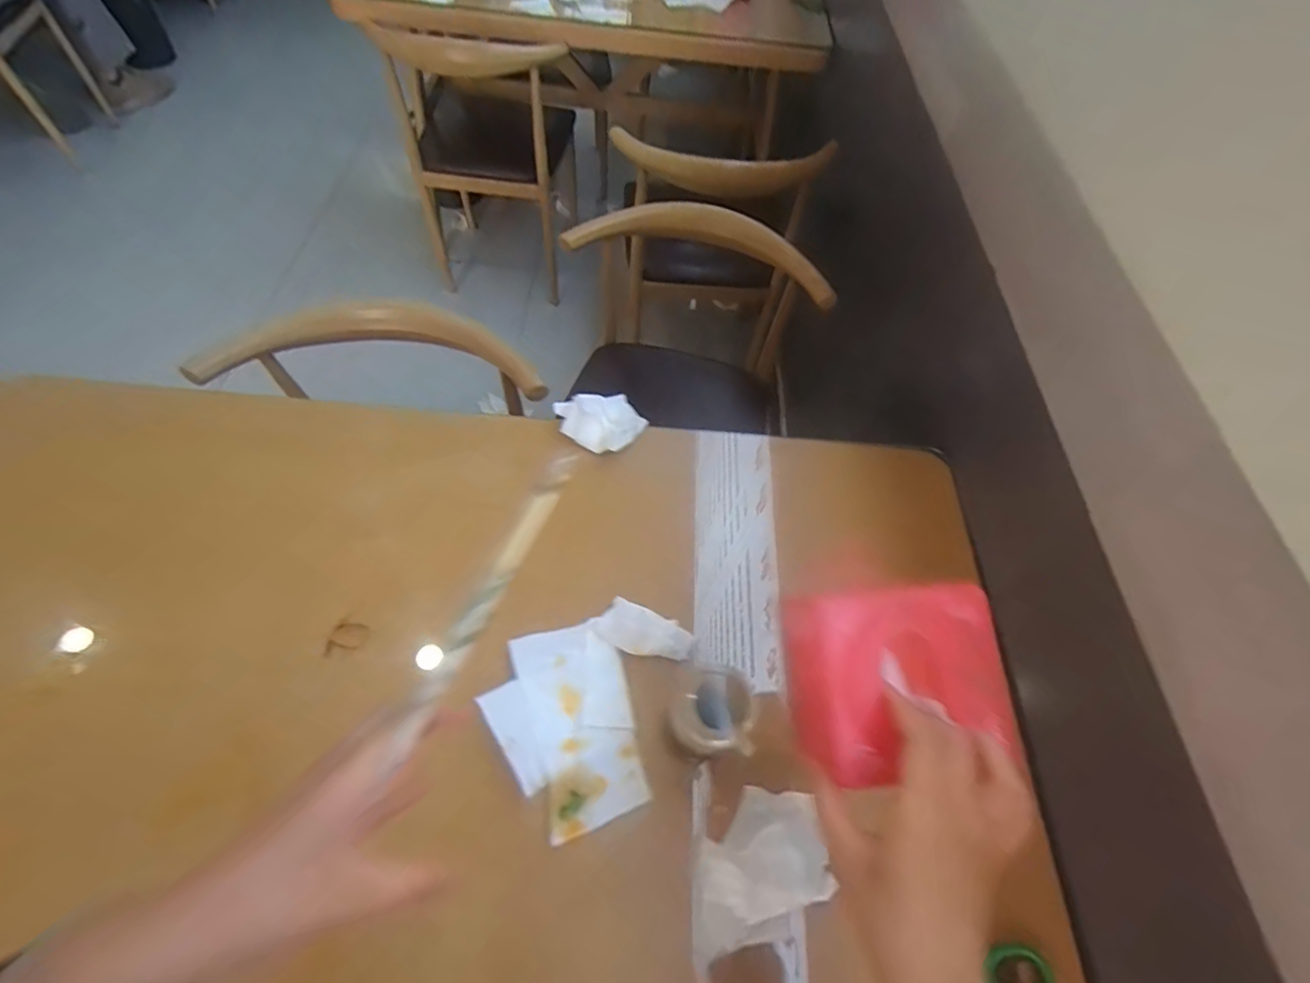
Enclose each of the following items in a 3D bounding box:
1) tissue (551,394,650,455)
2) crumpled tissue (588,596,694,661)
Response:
[{"bbox_3d":[-0.063,-0.086,0.695,0.108,0.035,0.083,-15,61,-13],"label":"tissue"},{"bbox_3d":[-0.012,0.143,0.562,0.099,0.022,0.045,25,60,10],"label":"crumpled tissue"}]

